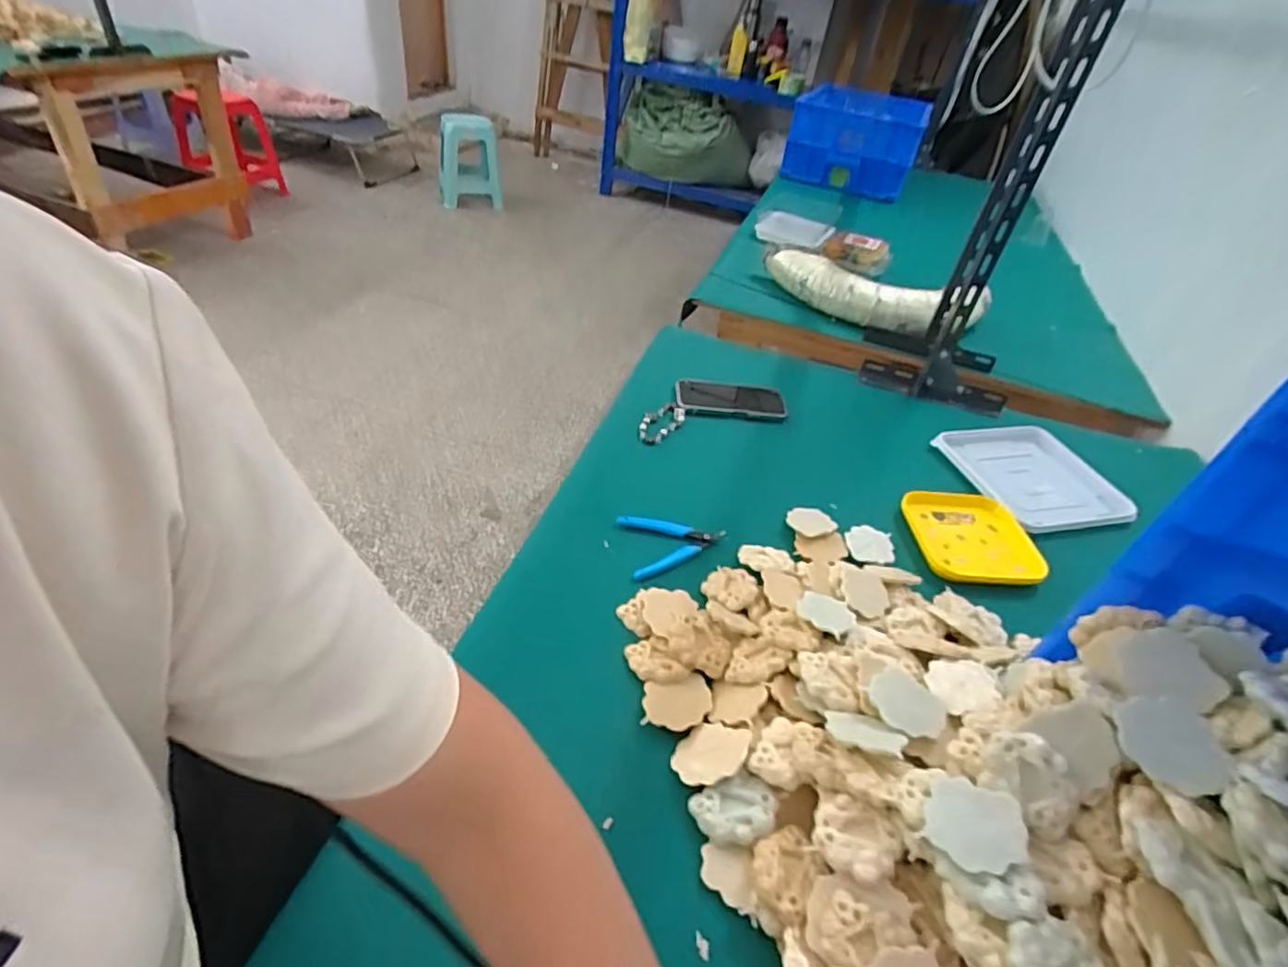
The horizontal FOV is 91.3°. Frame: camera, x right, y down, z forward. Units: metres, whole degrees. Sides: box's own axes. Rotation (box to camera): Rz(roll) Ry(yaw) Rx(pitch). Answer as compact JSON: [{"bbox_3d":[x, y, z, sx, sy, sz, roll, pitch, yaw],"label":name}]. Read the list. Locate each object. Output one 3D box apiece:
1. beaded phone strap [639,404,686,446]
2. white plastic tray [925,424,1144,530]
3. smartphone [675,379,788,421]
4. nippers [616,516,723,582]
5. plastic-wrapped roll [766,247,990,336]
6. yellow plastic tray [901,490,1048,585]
[{"bbox_3d":[0.024,-0.086,0.911,0.052,0.012,0.099,20,41,14],"label":"beaded phone strap"},{"bbox_3d":[0.559,-0.016,0.905,0.208,0.017,0.218,-7,42,-17],"label":"white plastic tray"},{"bbox_3d":[0.133,-0.129,0.968,0.164,0.013,0.085,1,40,-8],"label":"smartphone"},{"bbox_3d":[0.037,0.067,0.726,0.119,0.011,0.089,-6,42,-16],"label":"nippers"},{"bbox_3d":[0.445,-0.386,1.273,0.434,0.087,0.122,20,41,15],"label":"plastic-wrapped roll"},{"bbox_3d":[0.415,0.063,0.789,0.150,0.024,0.155,1,40,-8],"label":"yellow plastic tray"}]

